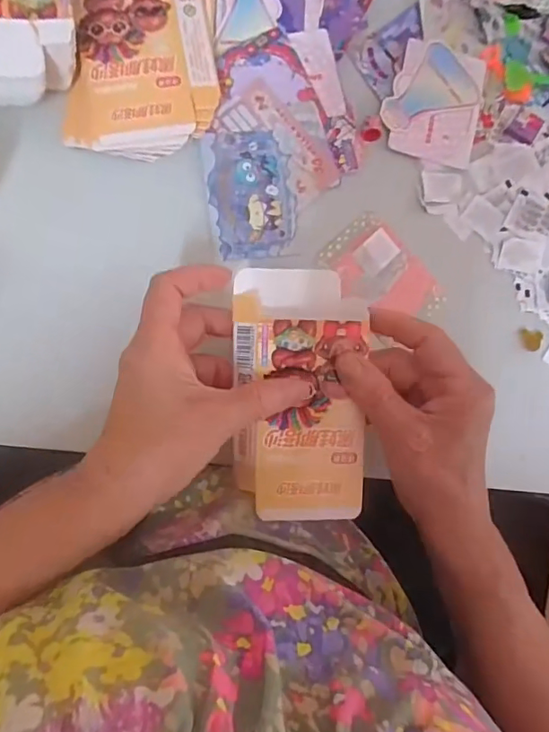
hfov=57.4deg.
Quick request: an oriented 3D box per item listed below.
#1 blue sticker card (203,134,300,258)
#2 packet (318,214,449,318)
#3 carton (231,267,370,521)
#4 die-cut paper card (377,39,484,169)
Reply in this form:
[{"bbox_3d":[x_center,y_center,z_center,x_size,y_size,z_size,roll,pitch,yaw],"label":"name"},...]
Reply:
[{"bbox_3d":[-0.015,-0.118,0.344,0.058,0.004,0.085,-8,88,-9],"label":"blue sticker card"},{"bbox_3d":[0.078,-0.065,0.357,0.058,0.005,0.085,-44,94,-8],"label":"packet"},{"bbox_3d":[0.015,0.017,0.296,0.079,0.021,0.149,-5,93,-9],"label":"carton"},{"bbox_3d":[0.119,-0.197,0.372,0.070,0.005,0.088,12,86,-8],"label":"die-cut paper card"}]

